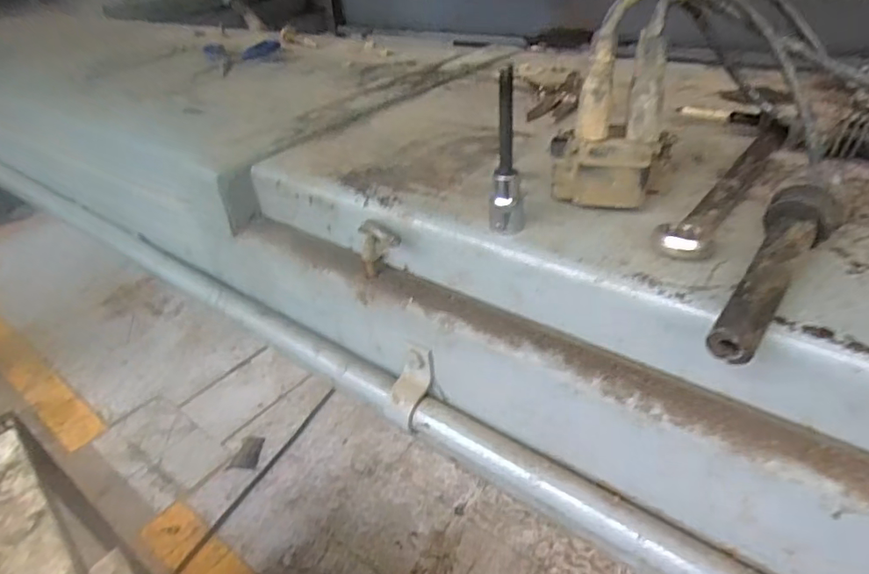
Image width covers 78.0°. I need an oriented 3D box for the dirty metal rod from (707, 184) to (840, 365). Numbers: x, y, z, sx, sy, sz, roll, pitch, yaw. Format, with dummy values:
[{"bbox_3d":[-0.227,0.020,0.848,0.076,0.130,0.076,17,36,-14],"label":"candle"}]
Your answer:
[{"bbox_3d":[0.167,-0.009,0.264,0.029,0.032,0.120,22,43,34],"label":"dirty metal rod"}]

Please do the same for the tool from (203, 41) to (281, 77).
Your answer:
[{"bbox_3d":[-0.287,-0.353,0.813,0.112,0.016,0.163,-16,36,-14],"label":"tool"}]

